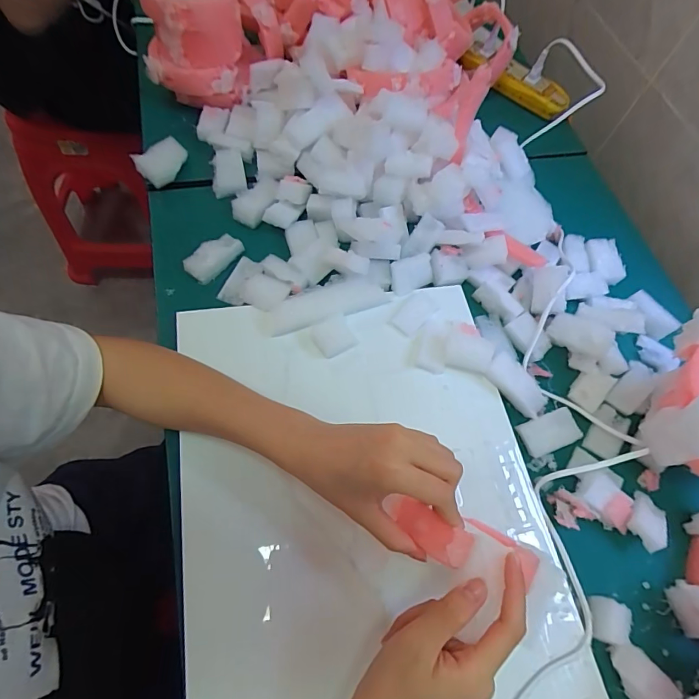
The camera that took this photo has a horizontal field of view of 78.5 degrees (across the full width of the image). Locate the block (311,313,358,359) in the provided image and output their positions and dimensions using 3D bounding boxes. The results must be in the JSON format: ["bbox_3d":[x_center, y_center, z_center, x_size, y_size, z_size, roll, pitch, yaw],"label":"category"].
[{"bbox_3d":[-0.015,-0.013,0.421,0.038,0.009,0.036,-27,70,-20],"label":"block"}]

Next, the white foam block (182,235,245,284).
[{"bbox_3d":[-0.141,-0.098,0.450,0.062,0.019,0.031,-39,75,-23],"label":"white foam block"}]

